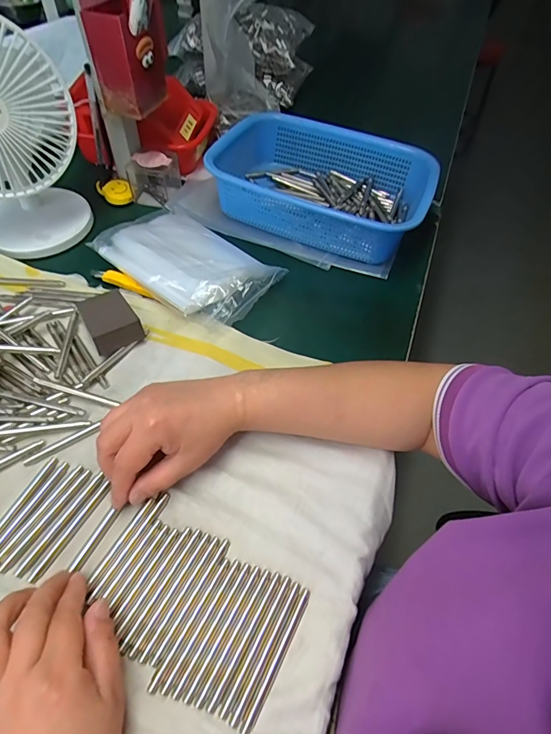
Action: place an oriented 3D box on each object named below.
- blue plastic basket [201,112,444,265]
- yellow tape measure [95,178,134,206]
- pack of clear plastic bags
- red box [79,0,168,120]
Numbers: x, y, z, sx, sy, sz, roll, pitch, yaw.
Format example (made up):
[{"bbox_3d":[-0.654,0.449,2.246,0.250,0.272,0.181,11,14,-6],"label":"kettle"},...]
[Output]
[{"bbox_3d":[0.061,-0.248,0.567,0.285,0.077,0.204,24,56,14],"label":"blue plastic basket"},{"bbox_3d":[-0.233,-0.254,0.604,0.044,0.022,0.037,-18,57,-16],"label":"yellow tape measure"},{"bbox_3d":[-0.104,-0.135,0.504,0.205,0.037,0.130,36,60,21],"label":"pack of clear plastic bags"},{"bbox_3d":[-0.174,-0.378,0.479,0.070,0.131,0.080,13,54,6],"label":"red box"}]

